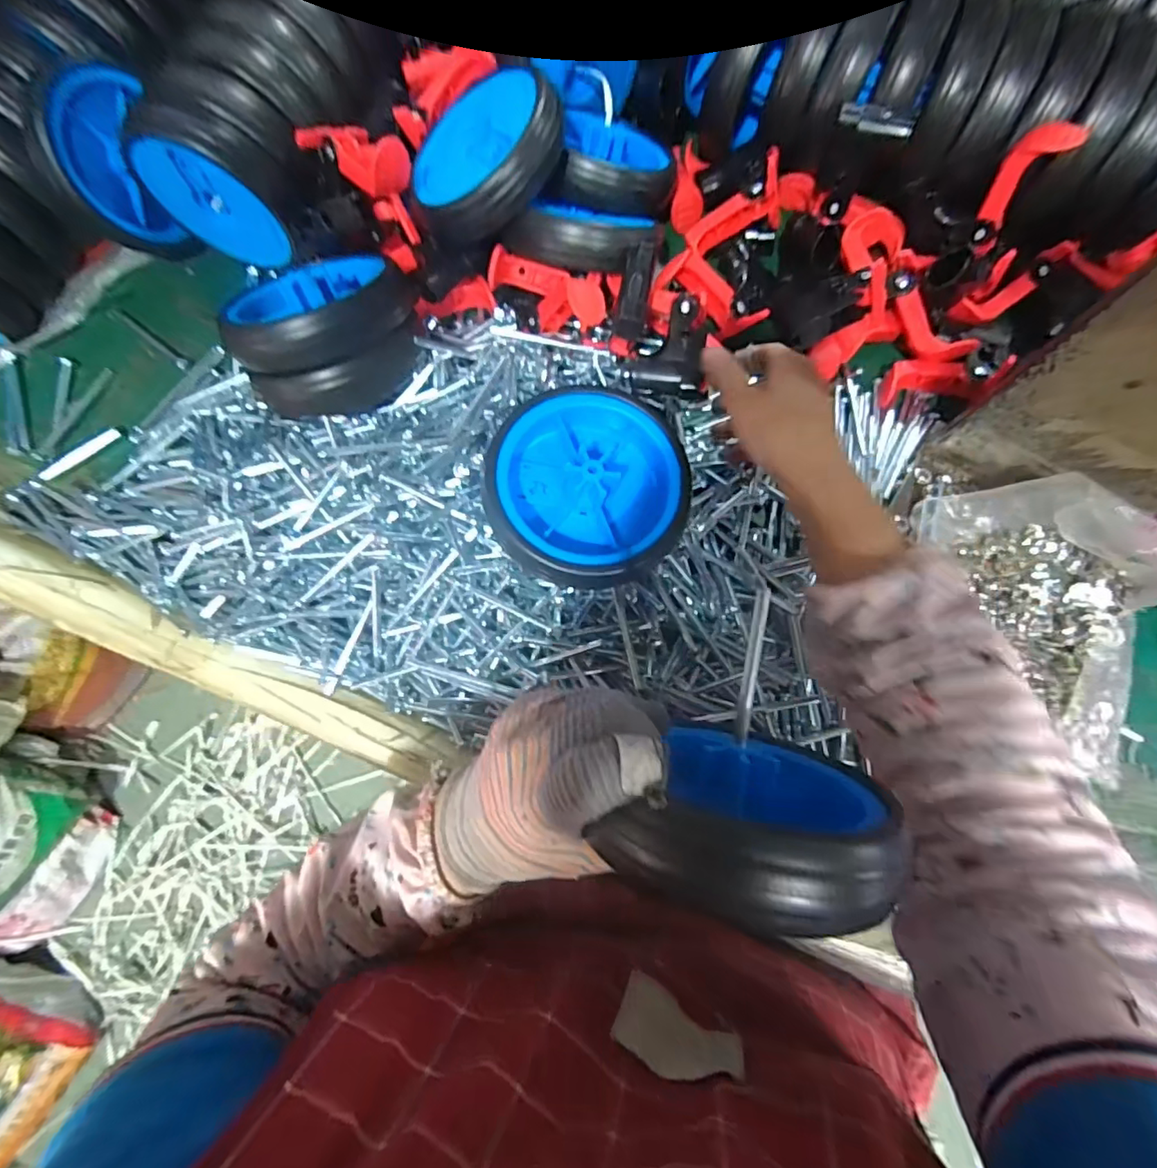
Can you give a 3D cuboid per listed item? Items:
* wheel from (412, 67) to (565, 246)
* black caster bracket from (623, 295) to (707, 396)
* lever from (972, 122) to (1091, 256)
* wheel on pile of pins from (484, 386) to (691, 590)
[{"bbox_3d":[-0.083,-0.335,0.436,0.125,0.041,0.125,-50,58,7],"label":"wheel"},{"bbox_3d":[0.072,-0.187,0.447,0.065,0.040,0.069,3,82,1],"label":"black caster bracket"},{"bbox_3d":[0.344,-0.314,0.438,0.038,0.092,0.014,37,67,8],"label":"lever"},{"bbox_3d":[0.006,-0.062,0.361,0.123,0.043,0.126,-1,76,1],"label":"wheel on pile of pins"}]

